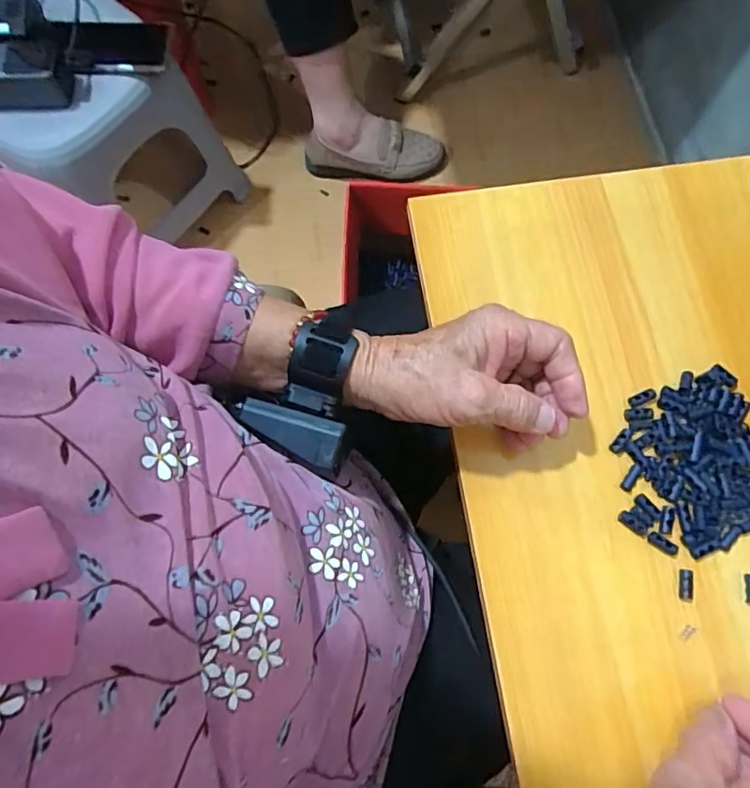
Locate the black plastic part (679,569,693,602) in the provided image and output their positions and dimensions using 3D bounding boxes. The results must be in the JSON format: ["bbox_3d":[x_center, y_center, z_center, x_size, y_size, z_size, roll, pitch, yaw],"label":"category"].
[{"bbox_3d":[0.201,0.123,0.341,0.008,0.004,0.019,7,76,1],"label":"black plastic part"}]

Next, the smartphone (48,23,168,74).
[{"bbox_3d":[-0.343,-0.451,0.688,0.138,0.011,0.073,-7,82,-7],"label":"smartphone"}]

